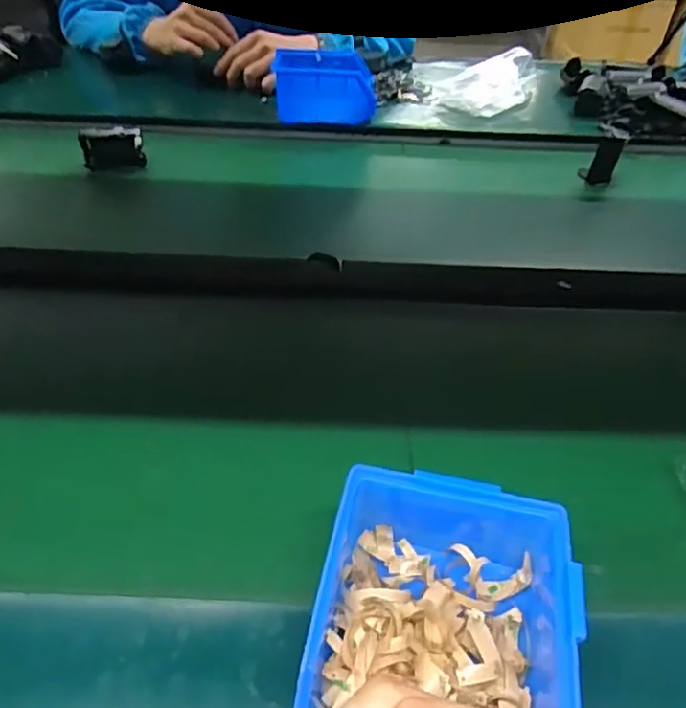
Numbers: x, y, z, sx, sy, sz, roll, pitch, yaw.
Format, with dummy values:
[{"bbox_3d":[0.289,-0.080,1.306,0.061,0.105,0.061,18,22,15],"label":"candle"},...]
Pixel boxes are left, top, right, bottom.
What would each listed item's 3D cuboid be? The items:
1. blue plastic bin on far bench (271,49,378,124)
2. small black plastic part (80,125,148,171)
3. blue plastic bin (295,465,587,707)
[{"bbox_3d":[-0.026,-0.366,0.823,0.134,0.067,0.128,1,43,-3],"label":"blue plastic bin on far bench"},{"bbox_3d":[-0.273,-0.243,0.710,0.071,0.047,0.021,2,43,-1],"label":"small black plastic part"},{"bbox_3d":[0.050,0.137,0.311,0.125,0.064,0.134,9,43,6],"label":"blue plastic bin"}]

